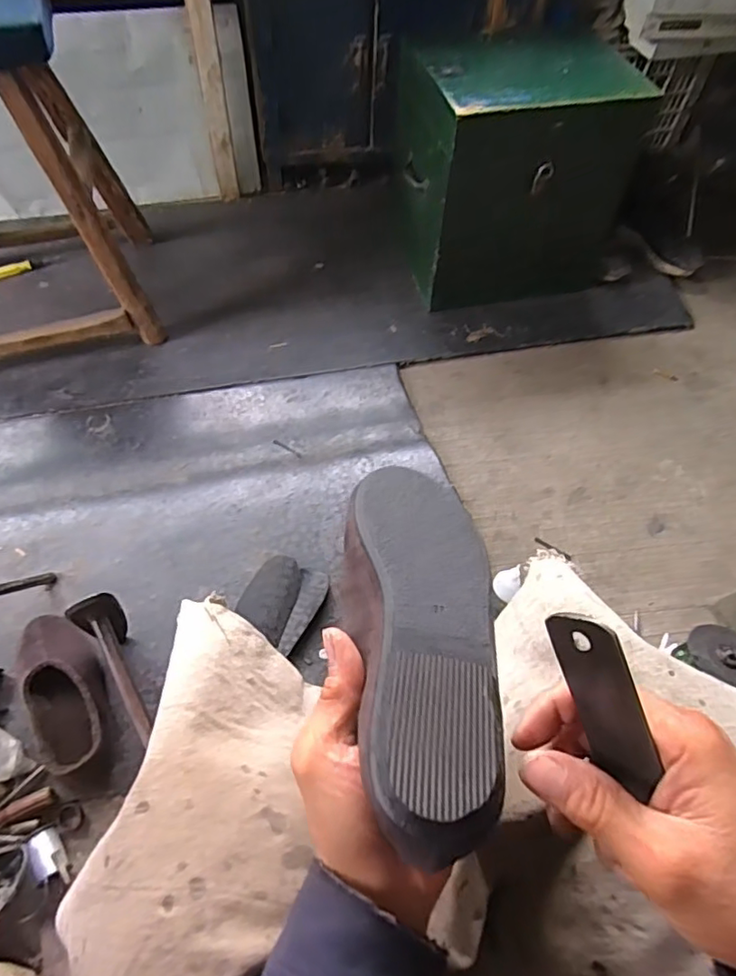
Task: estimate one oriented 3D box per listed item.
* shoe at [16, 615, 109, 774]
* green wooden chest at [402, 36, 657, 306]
[{"bbox_3d":[-0.383,0.251,0.733,0.094,0.068,0.209,-28,67,-19],"label":"shoe"},{"bbox_3d":[0.262,-0.565,1.082,0.367,0.381,0.274,-8,59,-7],"label":"green wooden chest"}]

